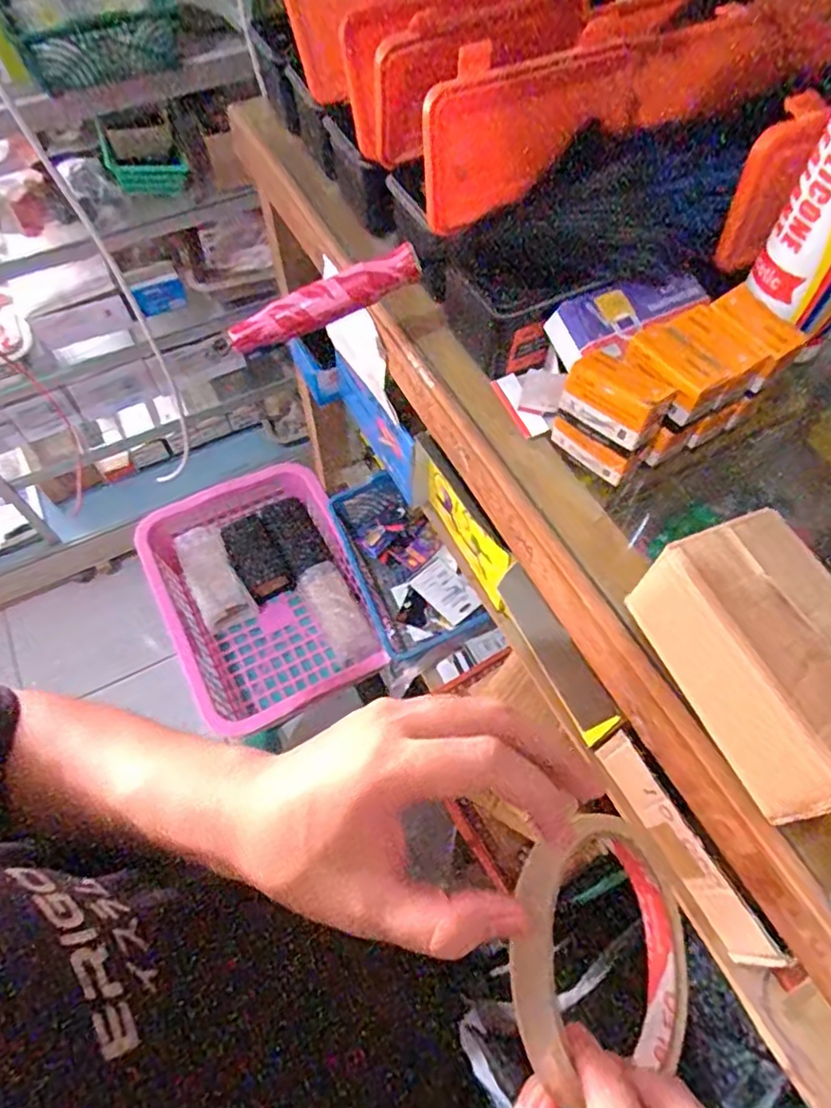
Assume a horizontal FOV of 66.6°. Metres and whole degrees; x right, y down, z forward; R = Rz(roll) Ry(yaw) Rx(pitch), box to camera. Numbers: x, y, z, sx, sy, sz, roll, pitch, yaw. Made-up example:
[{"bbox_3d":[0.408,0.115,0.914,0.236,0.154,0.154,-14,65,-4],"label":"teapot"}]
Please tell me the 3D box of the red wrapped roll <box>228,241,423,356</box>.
[{"bbox_3d":[-0.054,-0.150,0.377,0.119,0.023,0.018,-22,62,5],"label":"red wrapped roll"}]

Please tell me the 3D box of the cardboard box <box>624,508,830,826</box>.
[{"bbox_3d":[0.163,0.048,0.289,0.063,0.056,0.120,-22,63,-12],"label":"cardboard box"}]

